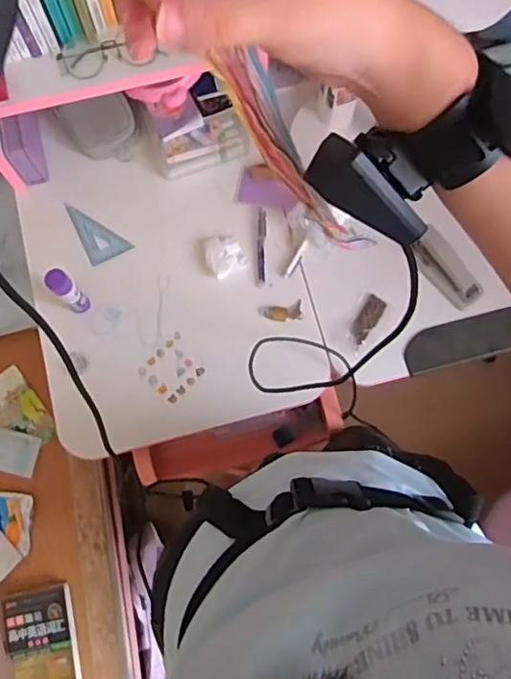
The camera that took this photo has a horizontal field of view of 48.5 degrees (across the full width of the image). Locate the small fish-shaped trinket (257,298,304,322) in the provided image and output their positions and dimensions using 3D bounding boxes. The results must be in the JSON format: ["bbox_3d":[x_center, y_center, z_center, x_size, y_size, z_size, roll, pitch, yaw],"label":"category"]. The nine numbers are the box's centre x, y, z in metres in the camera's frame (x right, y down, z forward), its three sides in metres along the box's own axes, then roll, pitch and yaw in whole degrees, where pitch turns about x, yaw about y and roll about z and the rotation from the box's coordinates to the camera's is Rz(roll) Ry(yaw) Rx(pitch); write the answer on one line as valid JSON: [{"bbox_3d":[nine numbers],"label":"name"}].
[{"bbox_3d":[0.039,-0.040,0.854,0.065,0.004,0.029,-11,76,-3],"label":"small fish-shaped trinket"}]

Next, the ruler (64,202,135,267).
[{"bbox_3d":[-0.245,-0.175,0.885,0.067,0.004,0.111,-26,78,-7],"label":"ruler"}]

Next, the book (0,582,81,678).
[{"bbox_3d":[-0.337,0.483,0.891,0.094,0.029,0.165,-13,77,-4],"label":"book"}]

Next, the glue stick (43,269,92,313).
[{"bbox_3d":[-0.261,-0.065,0.802,0.031,0.117,0.028,42,79,9],"label":"glue stick"}]

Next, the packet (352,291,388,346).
[{"bbox_3d":[0.166,-0.031,0.852,0.035,0.006,0.080,31,78,7],"label":"packet"}]

